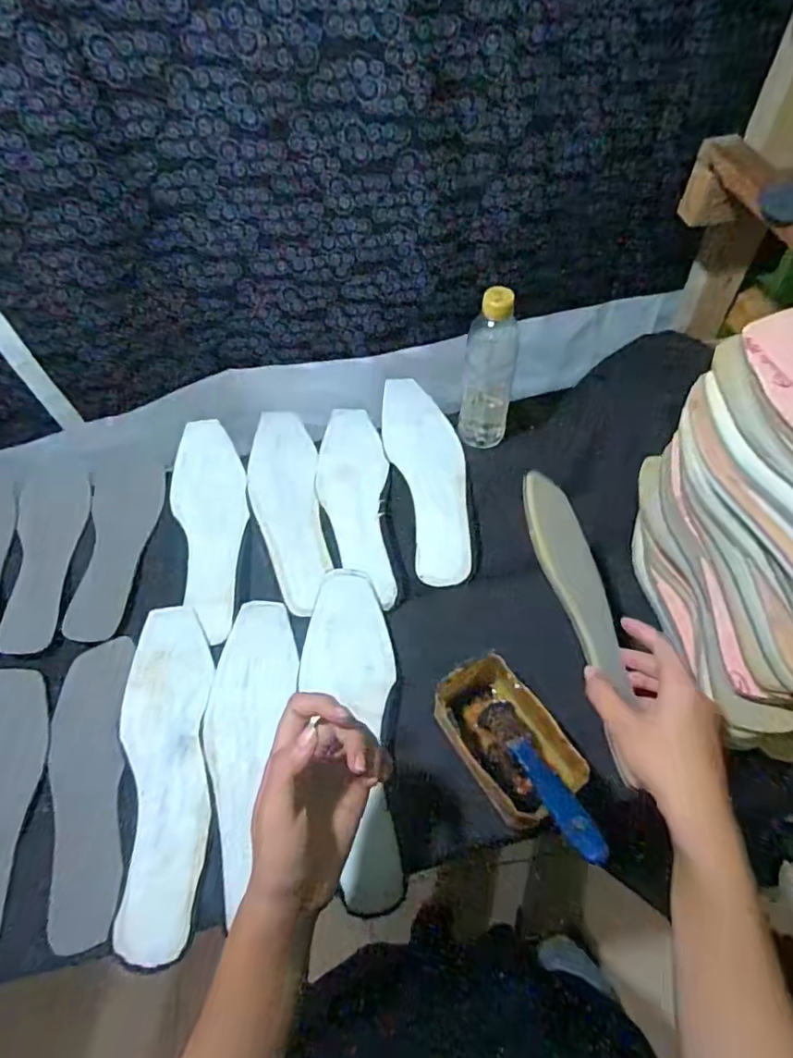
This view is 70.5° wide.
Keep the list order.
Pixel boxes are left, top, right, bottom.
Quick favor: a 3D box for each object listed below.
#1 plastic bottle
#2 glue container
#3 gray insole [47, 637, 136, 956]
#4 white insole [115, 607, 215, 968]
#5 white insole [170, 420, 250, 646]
[{"bbox_3d":[0.098,-0.166,0.599,0.053,0.187,0.048,7,58,8],"label":"plastic bottle"},{"bbox_3d":[0.092,0.174,0.466,0.077,0.063,0.120,-33,61,-16],"label":"glue container"},{"bbox_3d":[-0.270,0.219,0.491,0.072,0.009,0.243,-15,61,5],"label":"gray insole"},{"bbox_3d":[-0.202,0.201,0.492,0.075,0.012,0.282,-9,57,-2],"label":"white insole"},{"bbox_3d":[-0.208,-0.012,0.625,0.081,0.008,0.283,-11,58,-3],"label":"white insole"}]

